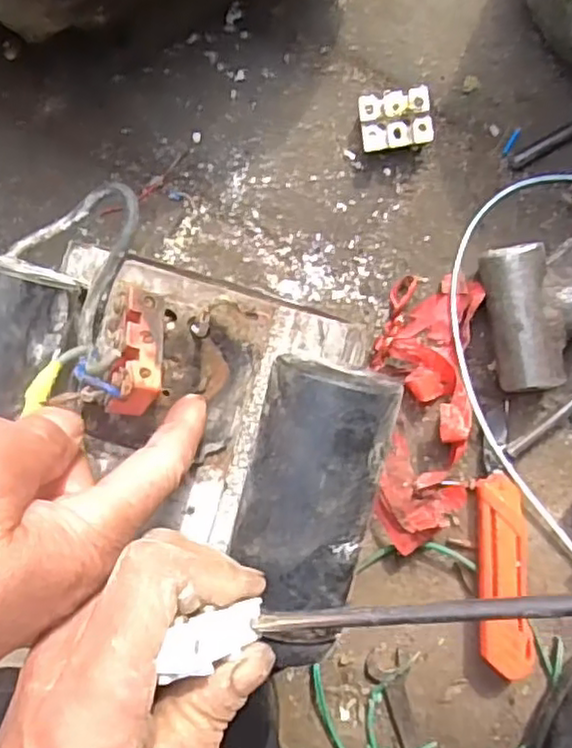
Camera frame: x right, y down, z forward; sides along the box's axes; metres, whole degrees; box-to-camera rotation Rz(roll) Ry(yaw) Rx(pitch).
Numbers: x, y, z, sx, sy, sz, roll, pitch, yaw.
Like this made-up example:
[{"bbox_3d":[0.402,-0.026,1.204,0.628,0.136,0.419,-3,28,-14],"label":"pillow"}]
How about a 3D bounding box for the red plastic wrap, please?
[{"bbox_3d":[0.091,0.027,0.448,0.062,0.029,0.175,3,97,5],"label":"red plastic wrap"}]

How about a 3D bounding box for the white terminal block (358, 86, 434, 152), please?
[{"bbox_3d":[0.071,-0.163,0.438,0.044,0.020,0.035,-7,96,6],"label":"white terminal block"}]

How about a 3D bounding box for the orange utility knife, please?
[{"bbox_3d":[0.146,0.134,0.458,0.033,0.026,0.134,-4,96,6],"label":"orange utility knife"}]

